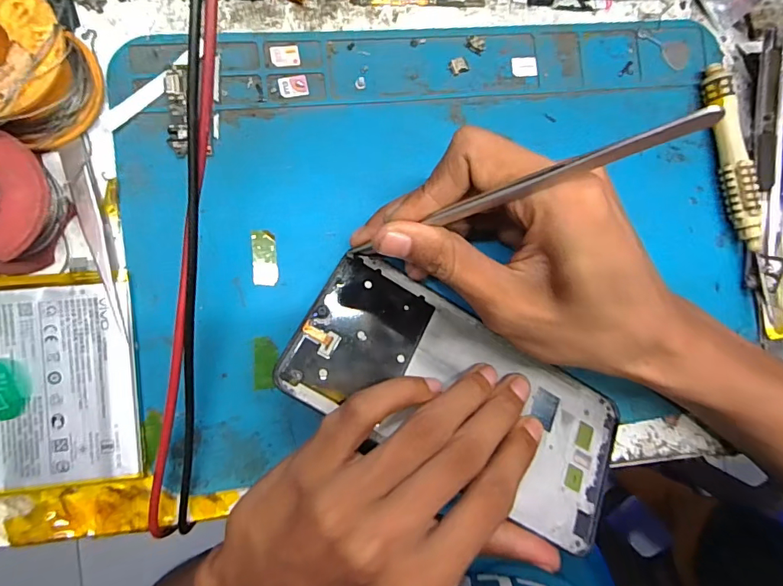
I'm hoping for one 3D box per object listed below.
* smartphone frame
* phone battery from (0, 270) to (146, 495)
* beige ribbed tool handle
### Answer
[{"bbox_3d":[0.032,0.044,0.194,0.149,0.004,0.071,32,63,-6],"label":"smartphone frame"},{"bbox_3d":[-0.136,0.036,0.181,0.060,0.008,0.085,-5,89,-8],"label":"phone battery"},{"bbox_3d":[0.171,-0.068,0.224,0.010,0.015,0.092,-12,90,-8],"label":"beige ribbed tool handle"}]

